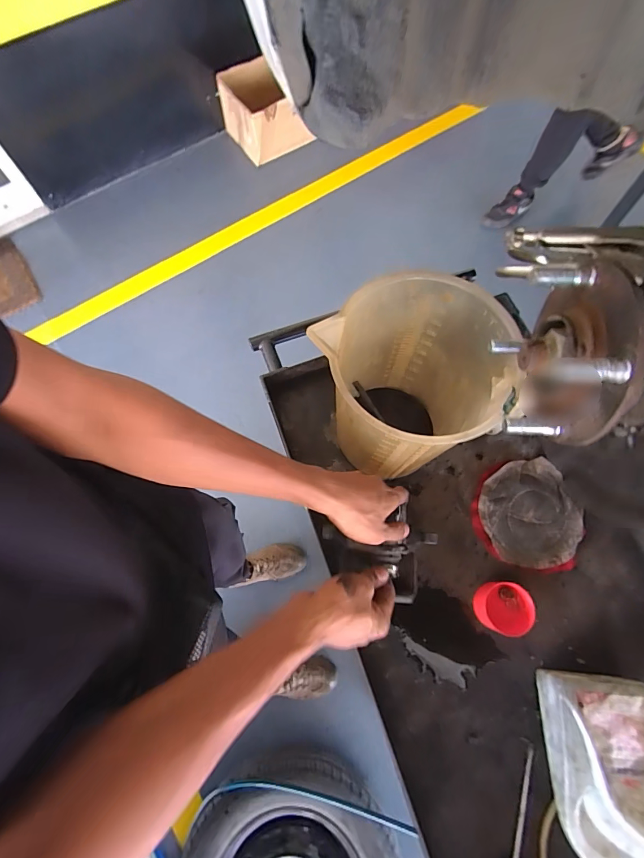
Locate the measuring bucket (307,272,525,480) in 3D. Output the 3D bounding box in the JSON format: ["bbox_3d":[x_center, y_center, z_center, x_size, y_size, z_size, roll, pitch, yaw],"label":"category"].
[{"bbox_3d":[0.109,-0.040,0.517,0.195,0.260,0.187,0,70,1],"label":"measuring bucket"}]

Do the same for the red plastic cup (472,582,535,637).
[{"bbox_3d":[0.259,0.257,0.554,0.066,0.046,0.067,0,70,1],"label":"red plastic cup"}]

